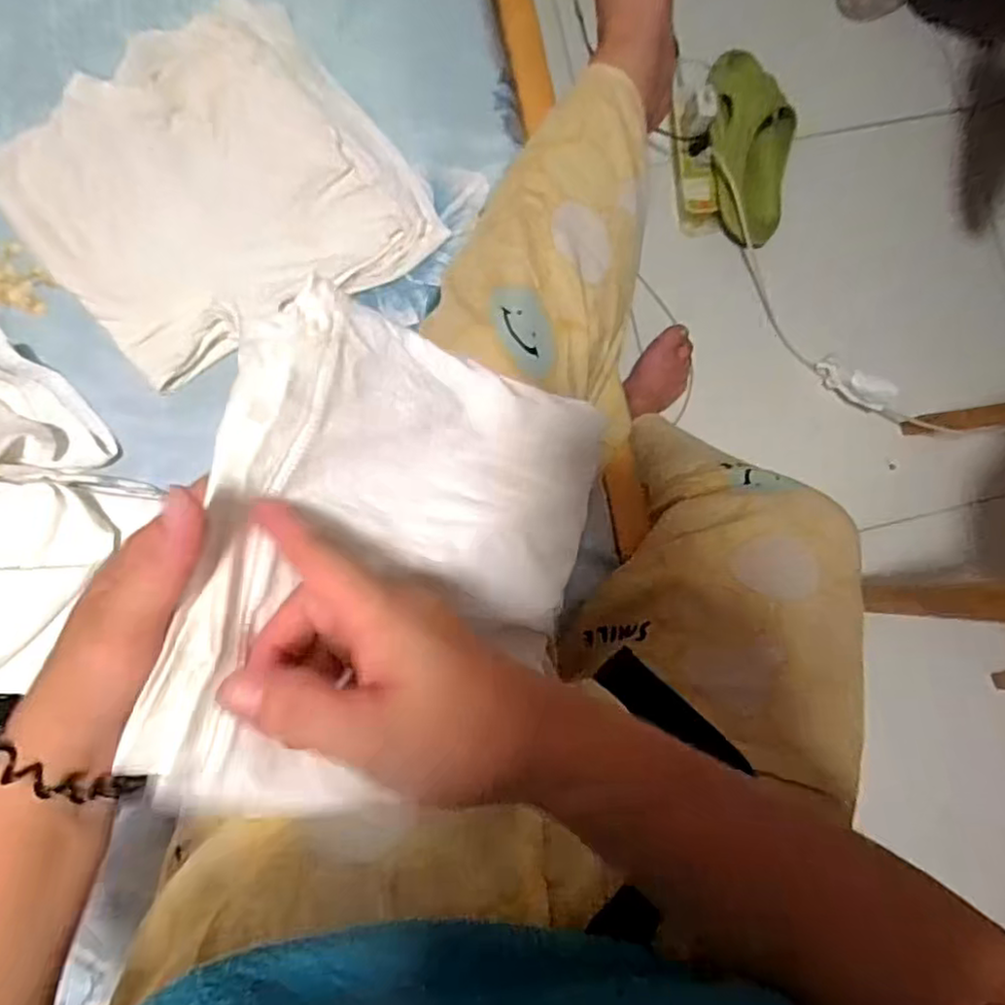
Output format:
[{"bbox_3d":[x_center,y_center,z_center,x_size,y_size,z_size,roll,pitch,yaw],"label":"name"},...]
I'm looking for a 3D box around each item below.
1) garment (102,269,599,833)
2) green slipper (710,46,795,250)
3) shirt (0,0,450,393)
[{"bbox_3d":[-0.044,0.029,0.314,0.193,0.035,0.220,16,73,-31],"label":"garment"},{"bbox_3d":[0.349,-0.499,0.909,0.110,0.067,0.261,2,85,-4],"label":"green slipper"},{"bbox_3d":[-0.229,-0.246,0.525,0.273,0.026,0.257,-37,90,-6],"label":"shirt"}]

